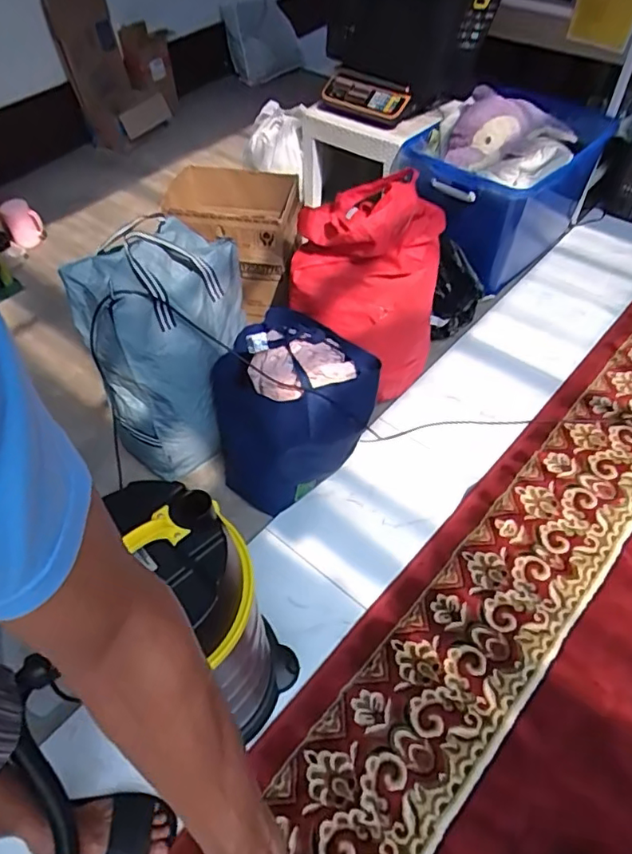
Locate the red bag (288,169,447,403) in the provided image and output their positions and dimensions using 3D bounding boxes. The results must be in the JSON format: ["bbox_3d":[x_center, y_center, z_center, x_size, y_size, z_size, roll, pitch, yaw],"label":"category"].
[{"bbox_3d":[0.136,-0.371,1.469,0.322,0.489,0.278,25,56,20],"label":"red bag"}]

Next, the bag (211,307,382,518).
[{"bbox_3d":[-0.060,-0.020,1.392,0.322,0.355,0.350,32,58,24],"label":"bag"}]

